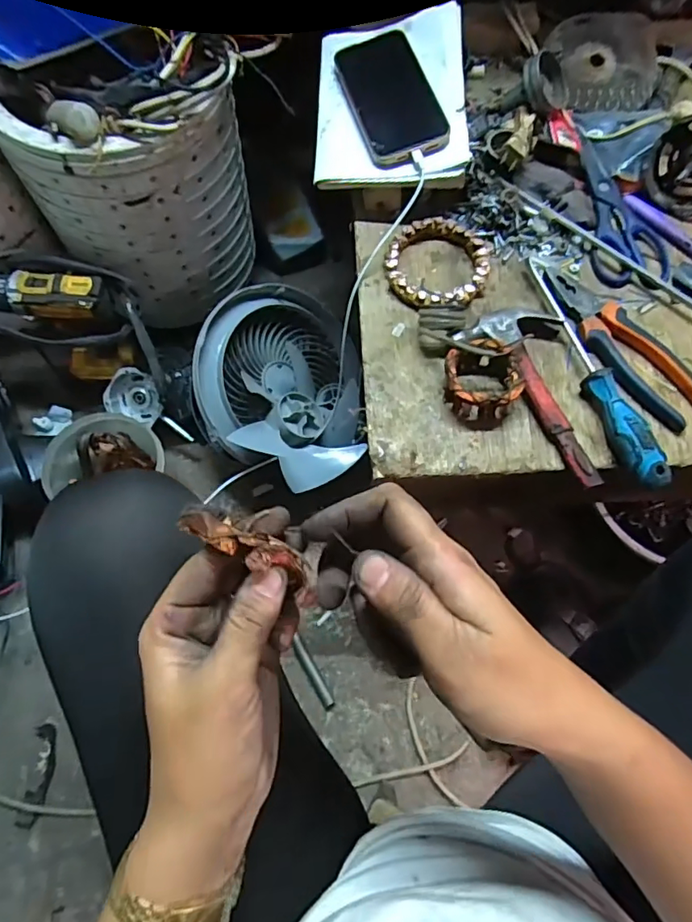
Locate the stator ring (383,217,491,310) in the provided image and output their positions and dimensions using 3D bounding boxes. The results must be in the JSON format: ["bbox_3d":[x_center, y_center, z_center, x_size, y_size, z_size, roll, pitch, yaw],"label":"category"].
[{"bbox_3d":[0.091,-0.195,0.528,0.100,0.016,0.099,0,68,0],"label":"stator ring"}]

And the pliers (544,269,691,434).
[{"bbox_3d":[0.255,-0.111,0.495,0.053,0.014,0.186,-32,71,-12],"label":"pliers"}]

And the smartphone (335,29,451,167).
[{"bbox_3d":[0.044,-0.363,0.533,0.078,0.008,0.139,-22,82,11],"label":"smartphone"}]

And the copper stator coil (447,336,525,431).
[{"bbox_3d":[0.120,-0.068,0.471,0.063,0.033,0.071,-2,68,0],"label":"copper stator coil"}]

